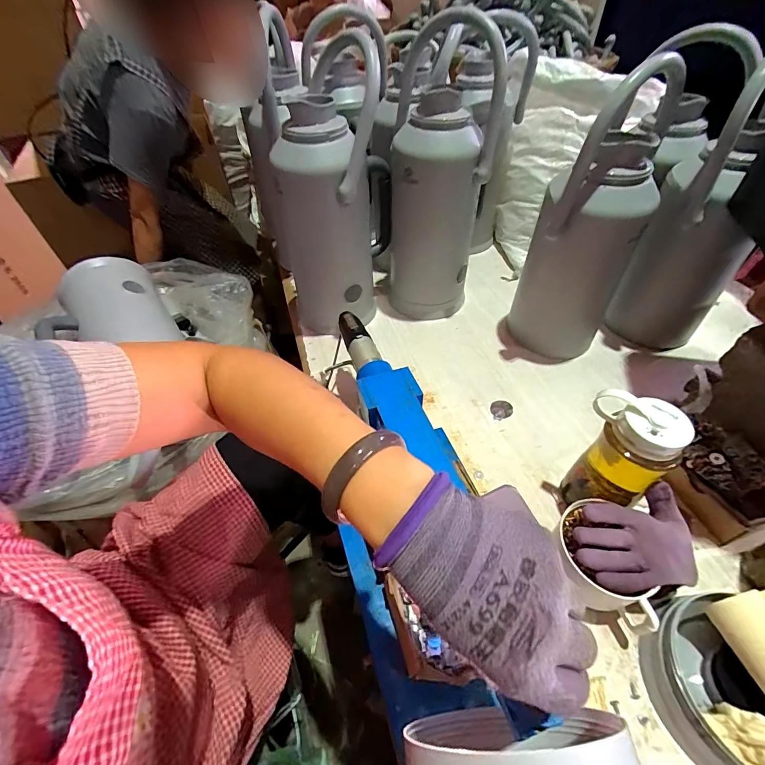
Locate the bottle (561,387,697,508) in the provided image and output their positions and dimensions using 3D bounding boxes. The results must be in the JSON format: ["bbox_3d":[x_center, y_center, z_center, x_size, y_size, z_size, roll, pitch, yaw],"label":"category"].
[{"bbox_3d":[0.285,0.095,0.472,0.093,0.177,0.073,33,57,28],"label":"bottle"}]

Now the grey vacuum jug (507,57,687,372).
[{"bbox_3d":[0.326,-0.230,0.617,0.164,0.406,0.144,21,52,21],"label":"grey vacuum jug"}]

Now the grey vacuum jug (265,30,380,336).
[{"bbox_3d":[-0.088,-0.274,0.650,0.175,0.426,0.162,-14,49,-9],"label":"grey vacuum jug"}]

